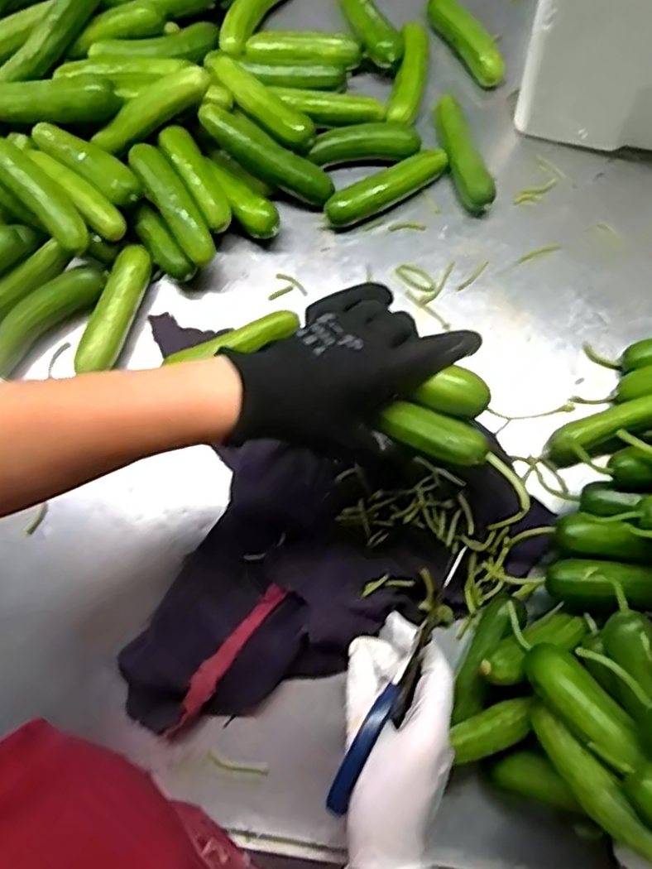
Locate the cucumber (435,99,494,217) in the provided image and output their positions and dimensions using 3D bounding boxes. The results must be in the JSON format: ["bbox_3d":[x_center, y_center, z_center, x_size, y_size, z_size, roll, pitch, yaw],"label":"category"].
[{"bbox_3d":[0.123,-0.260,0.605,0.029,0.033,0.116,-15,75,-3],"label":"cucumber"}]

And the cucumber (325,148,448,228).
[{"bbox_3d":[0.056,-0.224,0.596,0.122,0.029,0.026,-30,76,-7],"label":"cucumber"}]

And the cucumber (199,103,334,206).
[{"bbox_3d":[-0.052,-0.247,0.579,0.129,0.024,0.028,28,72,-18],"label":"cucumber"}]

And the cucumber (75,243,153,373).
[{"bbox_3d":[-0.182,-0.107,0.562,0.027,0.028,0.117,17,76,6],"label":"cucumber"}]

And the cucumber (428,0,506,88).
[{"bbox_3d":[0.139,-0.388,0.637,0.030,0.024,0.101,-36,77,-8],"label":"cucumber"}]

